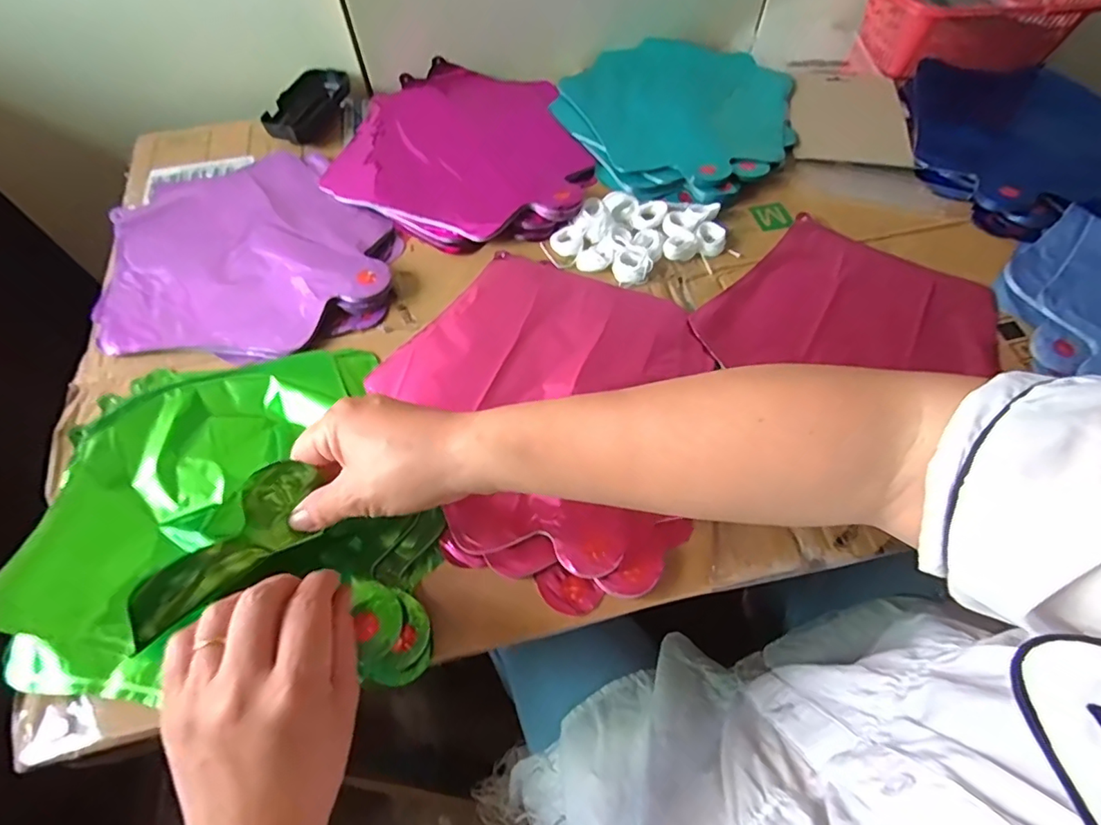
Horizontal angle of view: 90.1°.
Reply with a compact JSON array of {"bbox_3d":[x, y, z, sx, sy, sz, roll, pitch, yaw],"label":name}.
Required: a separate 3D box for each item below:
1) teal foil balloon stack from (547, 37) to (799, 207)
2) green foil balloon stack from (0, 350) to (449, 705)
[{"bbox_3d":[0.132,-0.316,0.575,0.241,0.031,0.251,42,69,19],"label":"teal foil balloon stack"},{"bbox_3d":[-0.202,0.048,0.341,0.245,0.071,0.226,-5,62,-3],"label":"green foil balloon stack"}]

